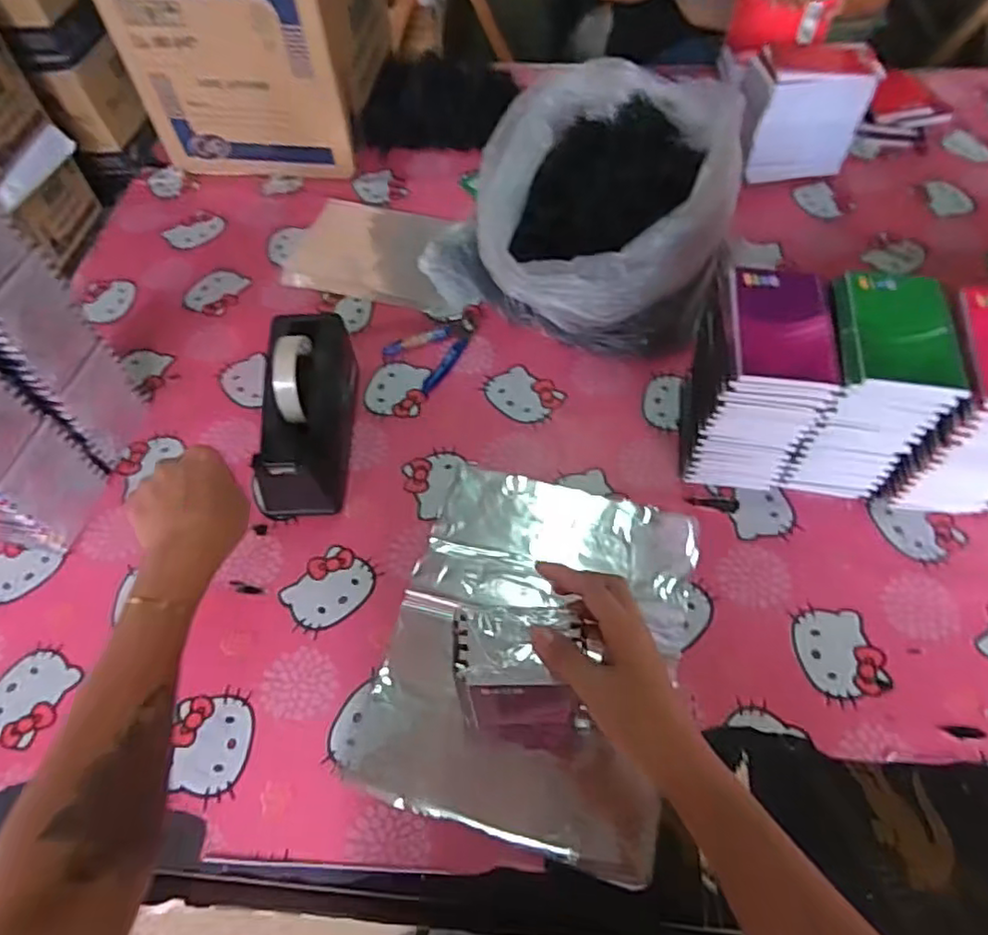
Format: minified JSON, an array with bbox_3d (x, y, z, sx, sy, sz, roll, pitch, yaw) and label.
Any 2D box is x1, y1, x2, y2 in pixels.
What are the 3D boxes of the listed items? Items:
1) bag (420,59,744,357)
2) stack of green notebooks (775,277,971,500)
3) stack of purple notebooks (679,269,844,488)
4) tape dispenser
[{"bbox_3d":[0.118,-0.321,0.776,0.324,0.167,0.320,22,60,16],"label":"bag"},{"bbox_3d":[0.344,-0.072,0.611,0.096,0.177,0.128,9,58,8],"label":"stack of green notebooks"},{"bbox_3d":[0.247,-0.076,0.617,0.099,0.176,0.127,4,57,5],"label":"stack of purple notebooks"},{"bbox_3d":[-0.193,-0.057,0.661,0.080,0.118,0.208,0,57,2],"label":"tape dispenser"}]

